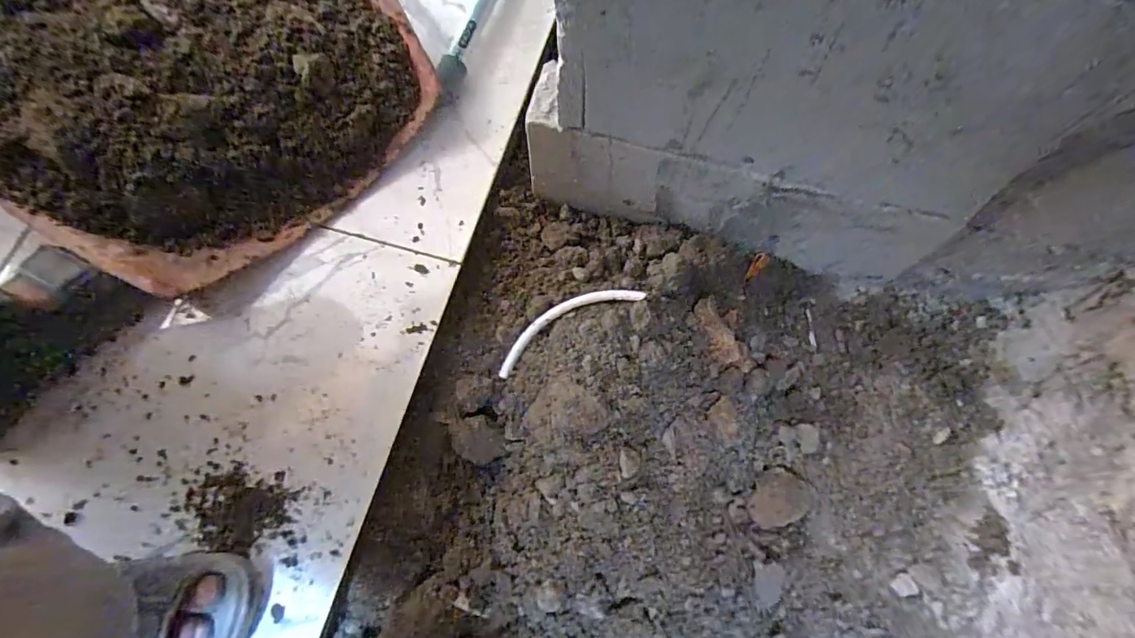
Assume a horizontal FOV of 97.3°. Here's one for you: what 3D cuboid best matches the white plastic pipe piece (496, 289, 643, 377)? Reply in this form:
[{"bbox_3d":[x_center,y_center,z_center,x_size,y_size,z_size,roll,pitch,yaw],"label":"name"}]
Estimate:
[{"bbox_3d":[-0.005,0.004,0.524,0.172,0.011,0.038,-29,75,12],"label":"white plastic pipe piece"}]

